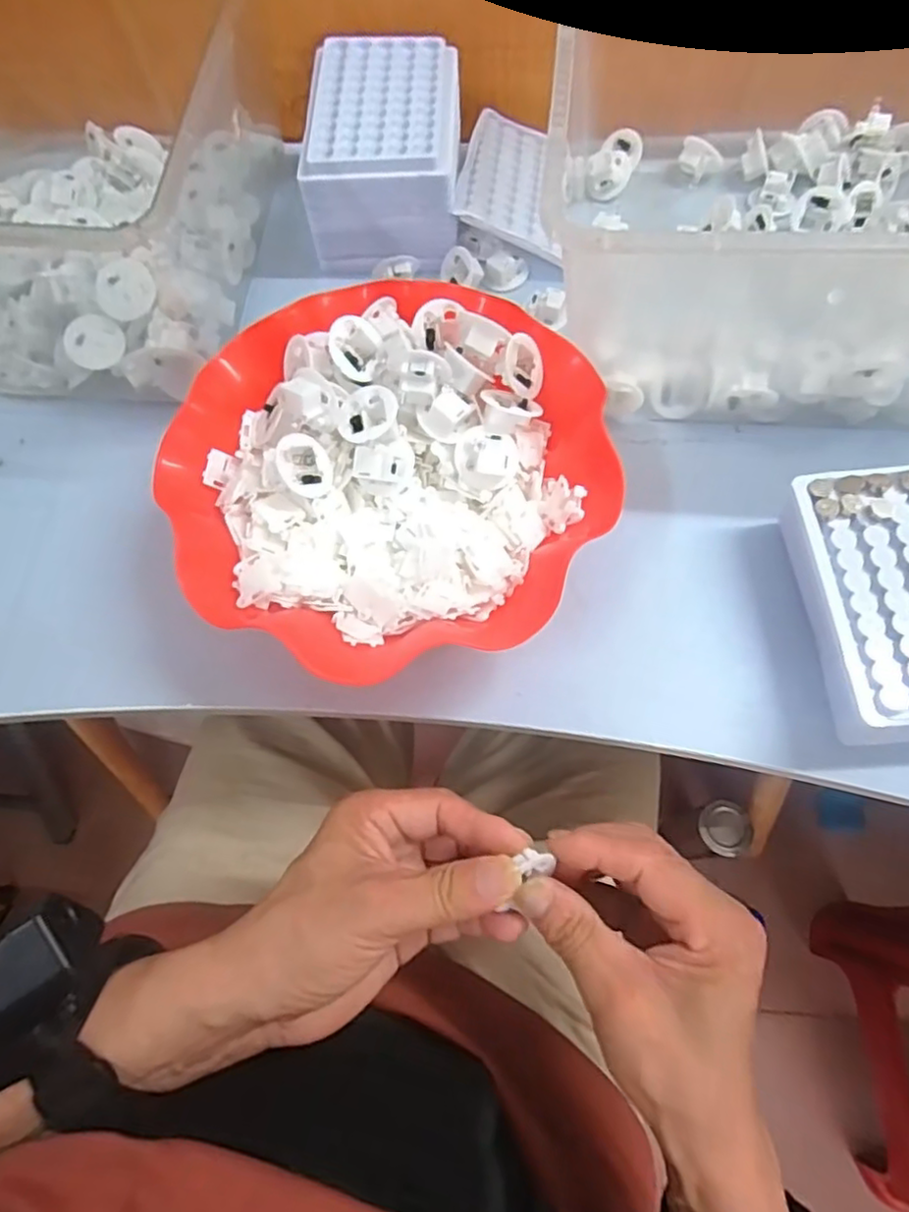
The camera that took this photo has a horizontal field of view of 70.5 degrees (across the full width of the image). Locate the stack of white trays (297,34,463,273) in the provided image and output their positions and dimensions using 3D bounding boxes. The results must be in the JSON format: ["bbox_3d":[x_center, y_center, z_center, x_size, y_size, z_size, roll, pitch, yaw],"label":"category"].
[{"bbox_3d":[-0.047,-0.312,0.446,0.100,0.070,0.133,1,68,3],"label":"stack of white trays"}]

